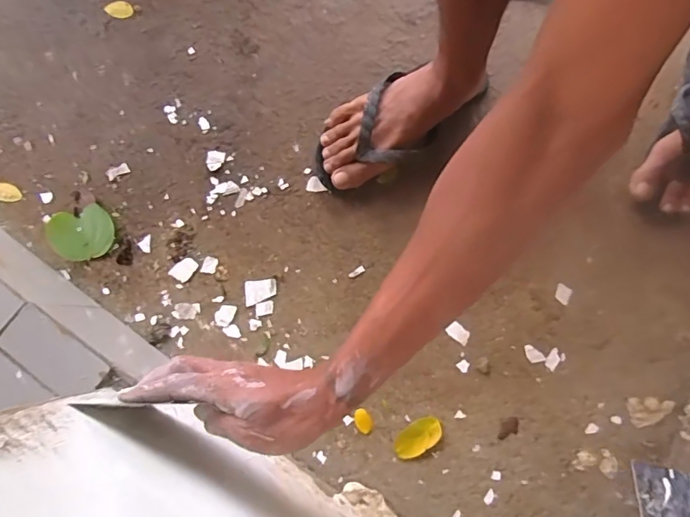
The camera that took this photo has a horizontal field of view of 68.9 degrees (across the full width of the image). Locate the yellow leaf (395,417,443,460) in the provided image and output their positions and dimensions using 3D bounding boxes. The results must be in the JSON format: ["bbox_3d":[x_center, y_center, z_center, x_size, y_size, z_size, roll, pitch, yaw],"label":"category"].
[{"bbox_3d":[0.081,0.200,0.562,0.057,0.006,0.031,-34,81,-7],"label":"yellow leaf"}]

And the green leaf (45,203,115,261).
[{"bbox_3d":[-0.312,-0.030,0.596,0.072,0.014,0.060,-22,80,-5],"label":"green leaf"}]

